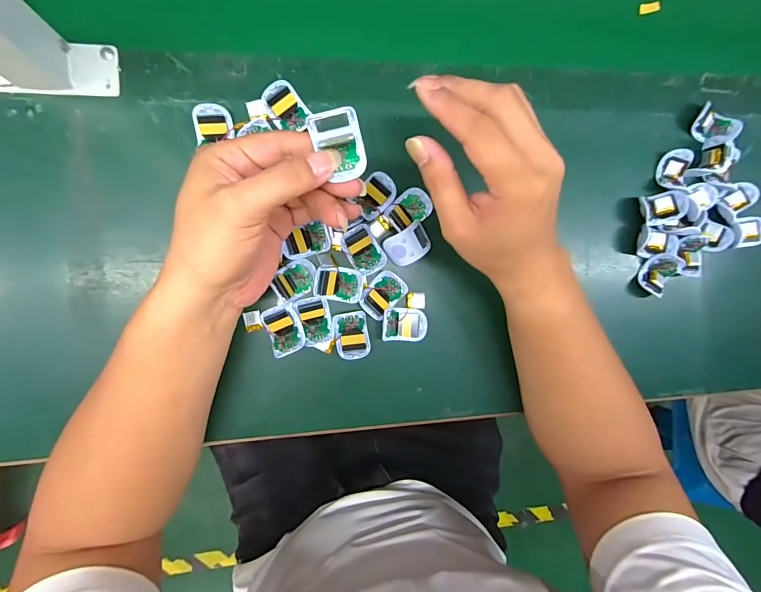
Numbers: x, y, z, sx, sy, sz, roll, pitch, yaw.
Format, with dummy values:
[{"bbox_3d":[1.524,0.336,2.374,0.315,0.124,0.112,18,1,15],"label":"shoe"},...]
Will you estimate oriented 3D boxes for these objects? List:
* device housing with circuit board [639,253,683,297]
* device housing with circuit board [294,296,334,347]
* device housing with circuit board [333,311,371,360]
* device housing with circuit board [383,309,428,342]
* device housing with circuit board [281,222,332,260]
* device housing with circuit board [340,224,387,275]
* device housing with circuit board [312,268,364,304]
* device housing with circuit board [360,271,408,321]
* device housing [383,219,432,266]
[{"bbox_3d":[0.285,-0.021,0.393,0.031,0.019,0.040,31,89,-10],"label":"device housing with circuit board"},{"bbox_3d":[-0.057,0.022,0.341,0.028,0.011,0.042,-14,96,-7],"label":"device housing with circuit board"},{"bbox_3d":[-0.025,0.035,0.348,0.031,0.010,0.041,-7,96,-8],"label":"device housing with circuit board"},{"bbox_3d":[0.022,0.027,0.354,0.041,0.013,0.029,1,94,-9],"label":"device housing with circuit board"},{"bbox_3d":[-0.064,-0.048,0.335,0.039,0.011,0.026,-16,97,-7],"label":"device housing with circuit board"},{"bbox_3d":[-0.014,-0.041,0.343,0.030,0.014,0.042,-31,98,-5],"label":"device housing with circuit board"},{"bbox_3d":[-0.037,-0.010,0.342,0.042,0.011,0.030,10,93,-9],"label":"device housing with circuit board"},{"bbox_3d":[0.002,-0.001,0.349,0.043,0.010,0.032,-41,99,-4],"label":"device housing with circuit board"},{"bbox_3d":[0.025,-0.045,0.347,0.039,0.016,0.029,-31,98,-5],"label":"device housing"}]

